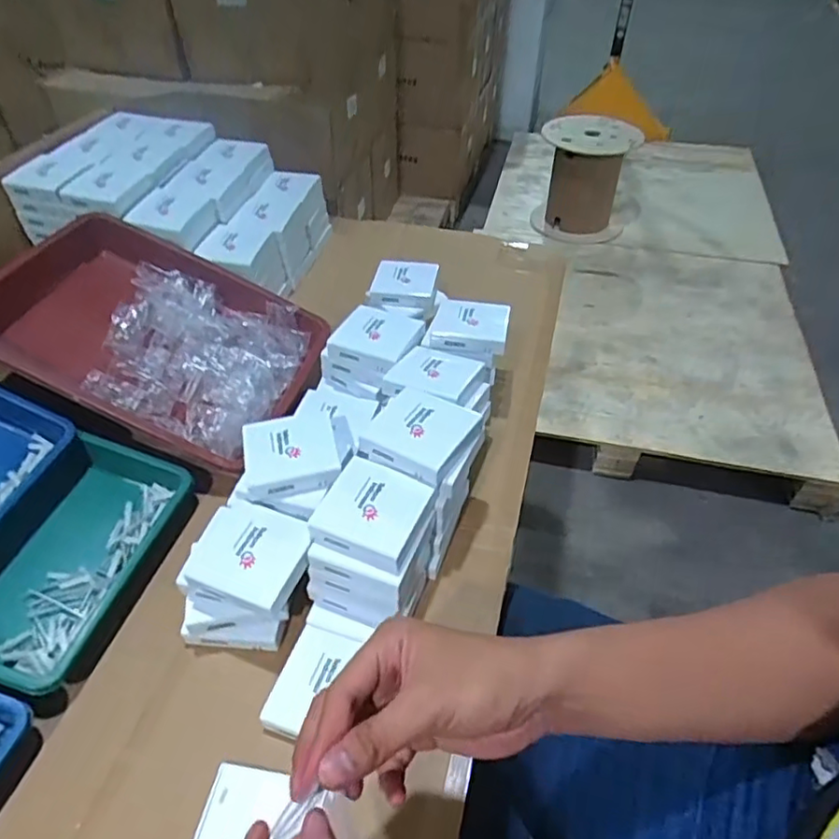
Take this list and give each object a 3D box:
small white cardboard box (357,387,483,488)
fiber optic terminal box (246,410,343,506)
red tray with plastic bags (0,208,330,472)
[{"bbox_3d":[-0.002,0.010,0.569,0.091,0.027,0.089,26,50,23],"label":"small white cardboard box"},{"bbox_3d":[-0.121,0.034,0.578,0.084,0.027,0.088,-10,46,-10],"label":"fiber optic terminal box"},{"bbox_3d":[-0.329,-0.107,0.719,0.374,0.085,0.251,23,59,0],"label":"red tray with plastic bags"}]

